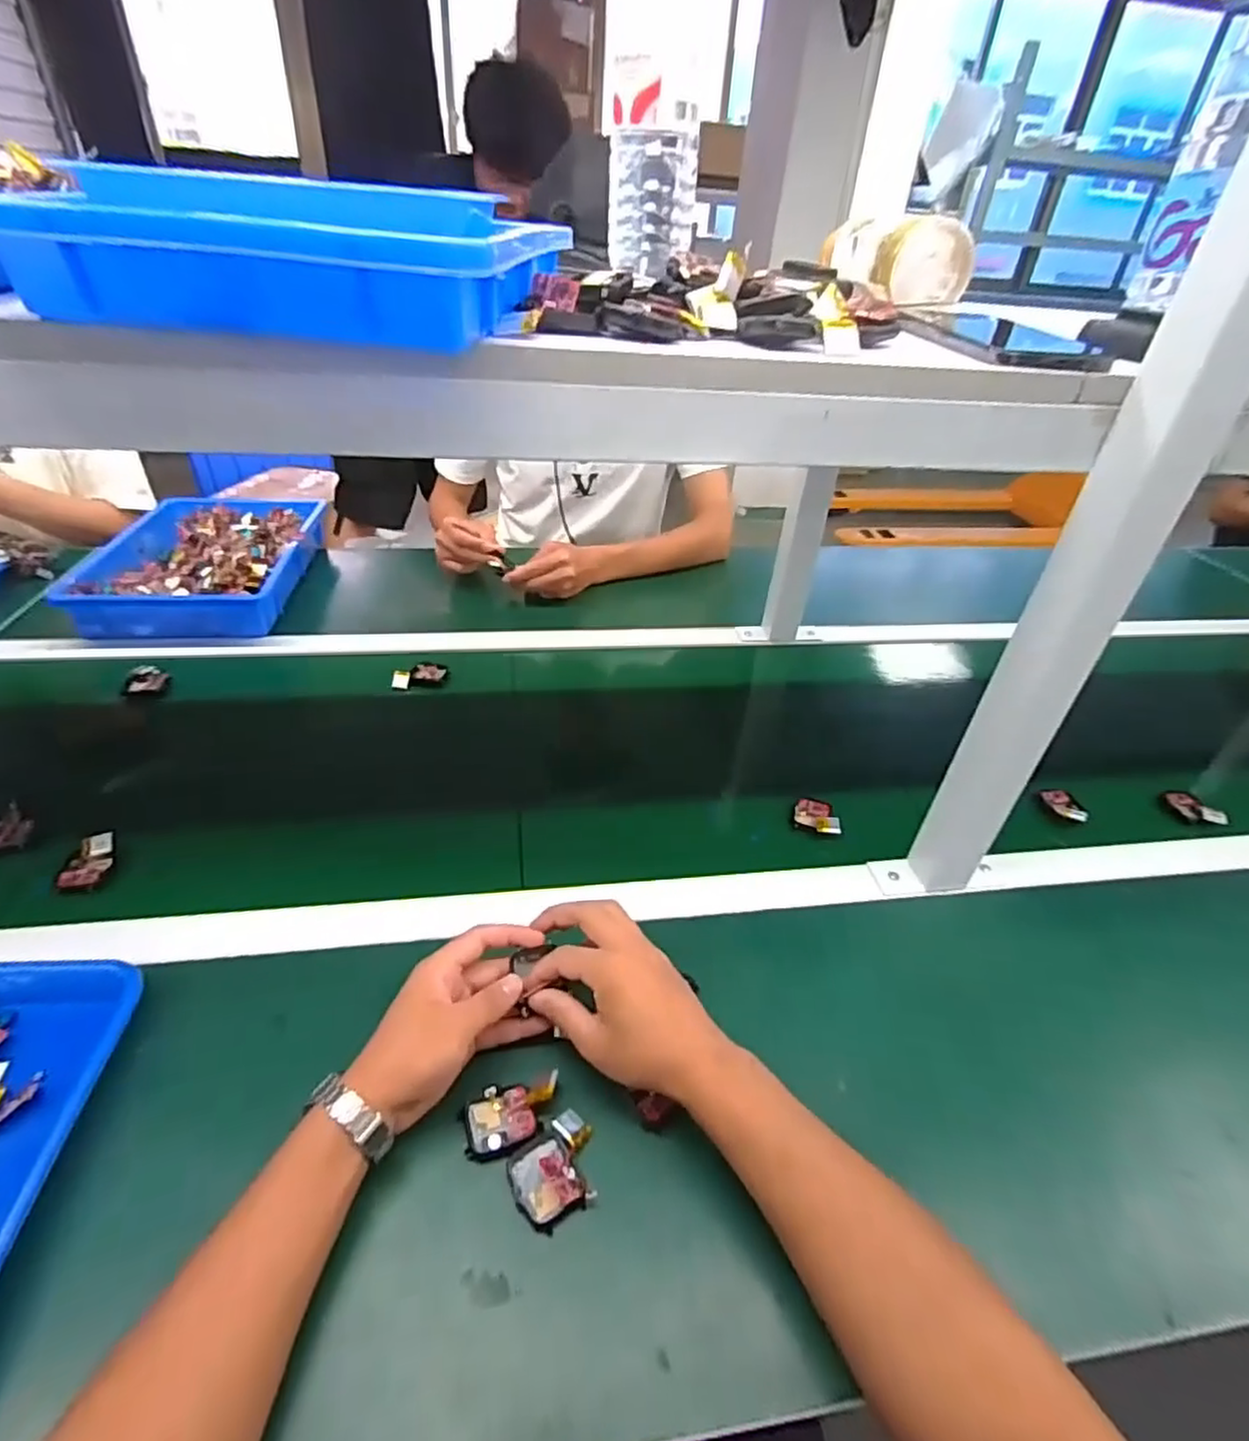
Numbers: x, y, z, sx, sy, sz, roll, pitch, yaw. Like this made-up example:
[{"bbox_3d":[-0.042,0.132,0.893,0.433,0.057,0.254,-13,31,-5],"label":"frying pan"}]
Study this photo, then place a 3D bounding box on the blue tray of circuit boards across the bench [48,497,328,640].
[{"bbox_3d":[-0.600,-0.234,0.976,0.271,0.059,0.363,-4,38,-9],"label":"blue tray of circuit boards across the bench"}]

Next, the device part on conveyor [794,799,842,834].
[{"bbox_3d":[0.191,0.094,0.674,0.039,0.019,0.053,7,38,3],"label":"device part on conveyor"}]

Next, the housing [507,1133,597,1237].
[{"bbox_3d":[-0.048,0.278,0.412,0.038,0.017,0.048,-21,44,-29],"label":"housing"}]

